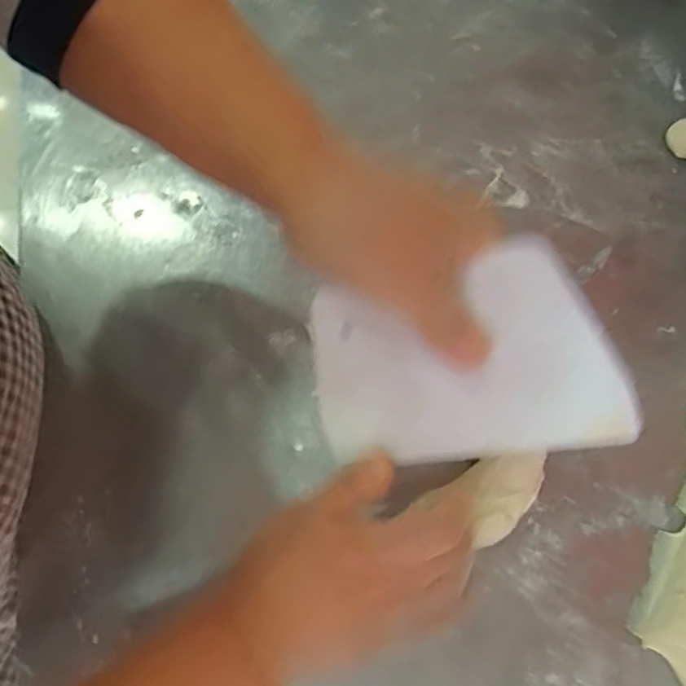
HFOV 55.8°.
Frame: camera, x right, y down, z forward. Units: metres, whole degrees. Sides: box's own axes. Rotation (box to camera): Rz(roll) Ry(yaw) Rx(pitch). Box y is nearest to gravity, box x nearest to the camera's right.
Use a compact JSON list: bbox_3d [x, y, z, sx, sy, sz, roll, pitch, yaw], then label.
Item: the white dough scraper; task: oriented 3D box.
[{"bbox_3d":[0.049,0.015,0.306,0.144,0.106,0.010,-15,23,30],"label":"white dough scraper"}]

